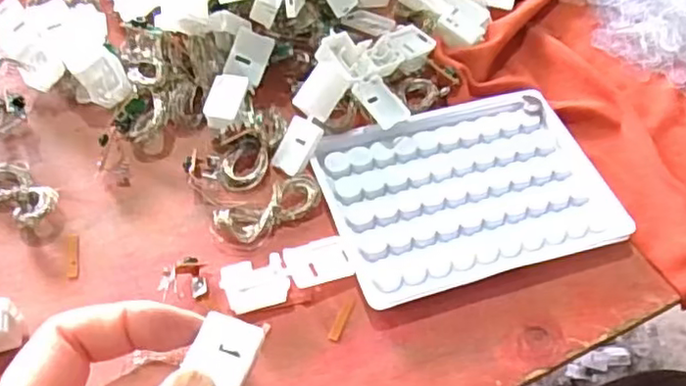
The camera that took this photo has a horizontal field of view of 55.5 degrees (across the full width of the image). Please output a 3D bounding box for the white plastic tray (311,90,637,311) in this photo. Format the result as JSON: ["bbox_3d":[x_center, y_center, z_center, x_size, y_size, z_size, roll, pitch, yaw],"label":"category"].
[{"bbox_3d":[0.057,-0.001,0.310,0.127,0.011,0.092,-14,55,-13],"label":"white plastic tray"}]

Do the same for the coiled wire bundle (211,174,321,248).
[{"bbox_3d":[-0.034,0.009,0.297,0.051,0.008,0.019,-24,58,-19],"label":"coiled wire bundle"}]

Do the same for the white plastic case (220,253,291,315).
[{"bbox_3d":[-0.036,0.038,0.275,0.026,0.010,0.019,-15,56,-14],"label":"white plastic case"}]

